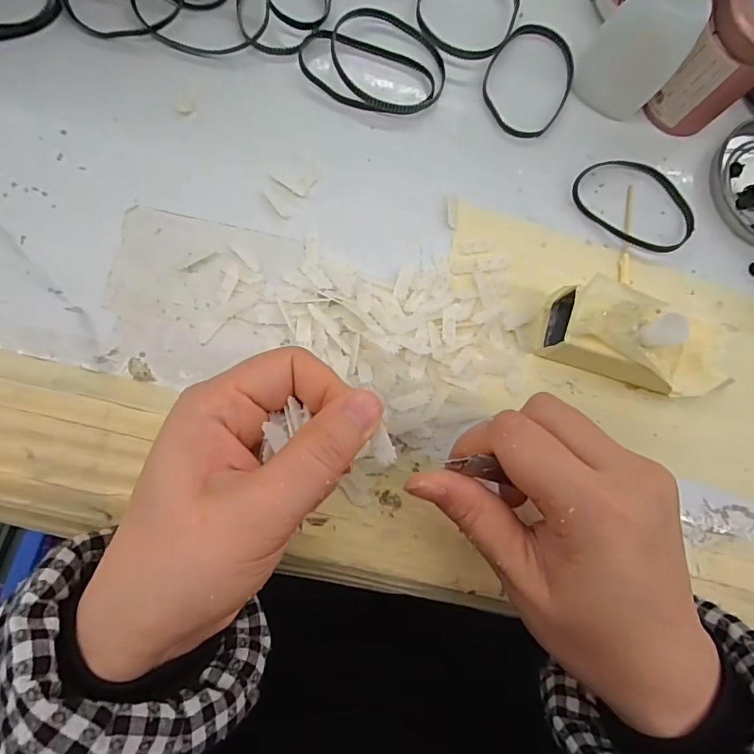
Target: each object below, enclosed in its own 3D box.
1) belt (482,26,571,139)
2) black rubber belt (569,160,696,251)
[{"bbox_3d":[0.086,-0.168,0.275,0.048,0.004,0.069,32,81,-3],"label":"belt"},{"bbox_3d":[0.146,-0.098,0.273,0.071,0.009,0.048,34,81,-2],"label":"black rubber belt"}]

